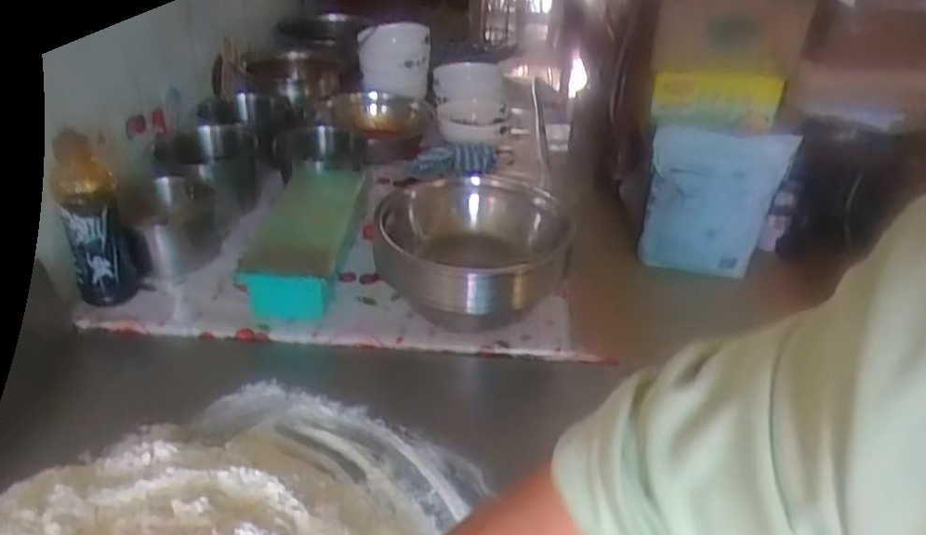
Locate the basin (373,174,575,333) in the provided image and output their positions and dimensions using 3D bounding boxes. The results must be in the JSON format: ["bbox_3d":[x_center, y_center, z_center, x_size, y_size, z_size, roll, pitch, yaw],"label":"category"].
[{"bbox_3d":[0.016,-0.015,0.881,0.229,0.130,0.237,2,34,-1],"label":"basin"}]

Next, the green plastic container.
[{"bbox_3d":[-0.207,-0.051,0.954,0.105,0.079,0.317,3,34,1],"label":"green plastic container"}]

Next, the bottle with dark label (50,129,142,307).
[{"bbox_3d":[-0.451,-0.055,0.849,0.067,0.218,0.072,-10,35,-18],"label":"bottle with dark label"}]

